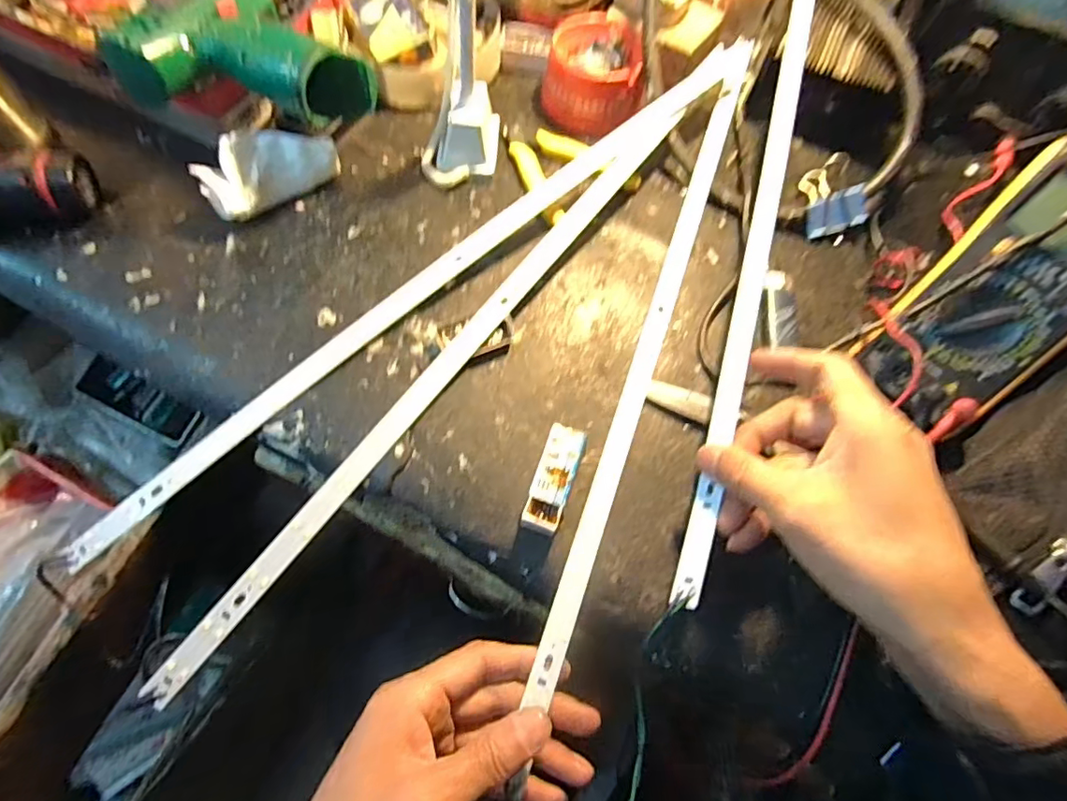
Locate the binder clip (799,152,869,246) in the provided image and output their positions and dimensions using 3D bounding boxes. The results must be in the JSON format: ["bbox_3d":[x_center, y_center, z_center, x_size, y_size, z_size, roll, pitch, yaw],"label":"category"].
[{"bbox_3d":[0.228,-0.157,0.424,0.042,0.026,0.062,-10,68,-8],"label":"binder clip"}]

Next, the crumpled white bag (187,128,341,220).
[{"bbox_3d":[-0.189,-0.164,0.393,0.093,0.041,0.037,-41,75,-18],"label":"crumpled white bag"}]

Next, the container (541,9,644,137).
[{"bbox_3d":[0.049,-0.275,0.452,0.076,0.045,0.096,5,67,-2],"label":"container"}]

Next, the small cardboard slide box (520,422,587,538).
[{"bbox_3d":[0.012,0.046,0.324,0.022,0.018,0.063,19,67,4],"label":"small cardboard slide box"}]

